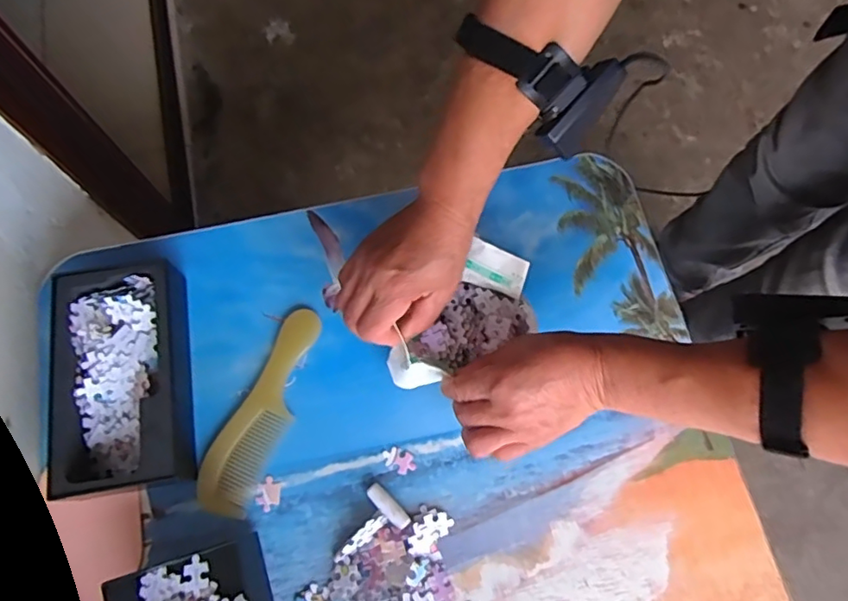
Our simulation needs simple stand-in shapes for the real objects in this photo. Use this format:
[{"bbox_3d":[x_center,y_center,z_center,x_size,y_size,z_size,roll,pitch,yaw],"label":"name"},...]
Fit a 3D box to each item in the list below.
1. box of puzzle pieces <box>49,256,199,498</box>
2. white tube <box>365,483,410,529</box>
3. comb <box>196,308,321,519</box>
[{"bbox_3d":[-0.249,0.065,0.480,0.108,0.055,0.179,-11,72,-4],"label":"box of puzzle pieces"},{"bbox_3d":[-0.029,0.168,0.464,0.042,0.009,0.013,42,76,12],"label":"white tube"},{"bbox_3d":[-0.138,0.093,0.497,0.045,0.010,0.183,23,73,7],"label":"comb"}]

